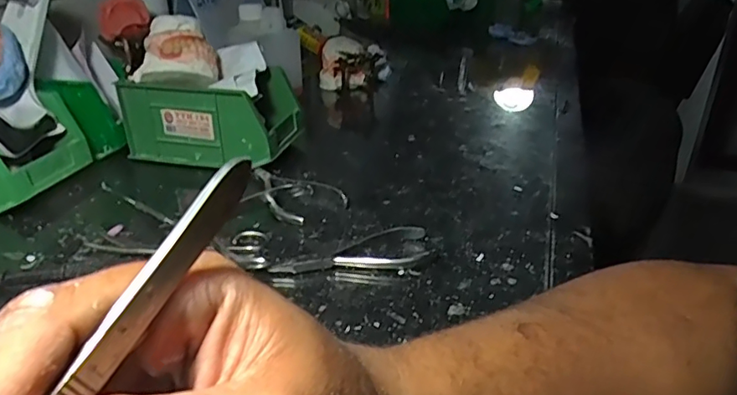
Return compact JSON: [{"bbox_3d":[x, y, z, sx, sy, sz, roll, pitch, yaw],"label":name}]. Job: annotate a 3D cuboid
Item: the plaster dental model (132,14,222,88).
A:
[{"bbox_3d":[-0.199,-0.151,0.568,0.081,0.062,0.059,-2,27,-3],"label":"plaster dental model"}]

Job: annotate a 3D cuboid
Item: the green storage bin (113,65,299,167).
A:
[{"bbox_3d":[-0.168,-0.093,0.607,0.166,0.085,0.098,6,28,13],"label":"green storage bin"}]

